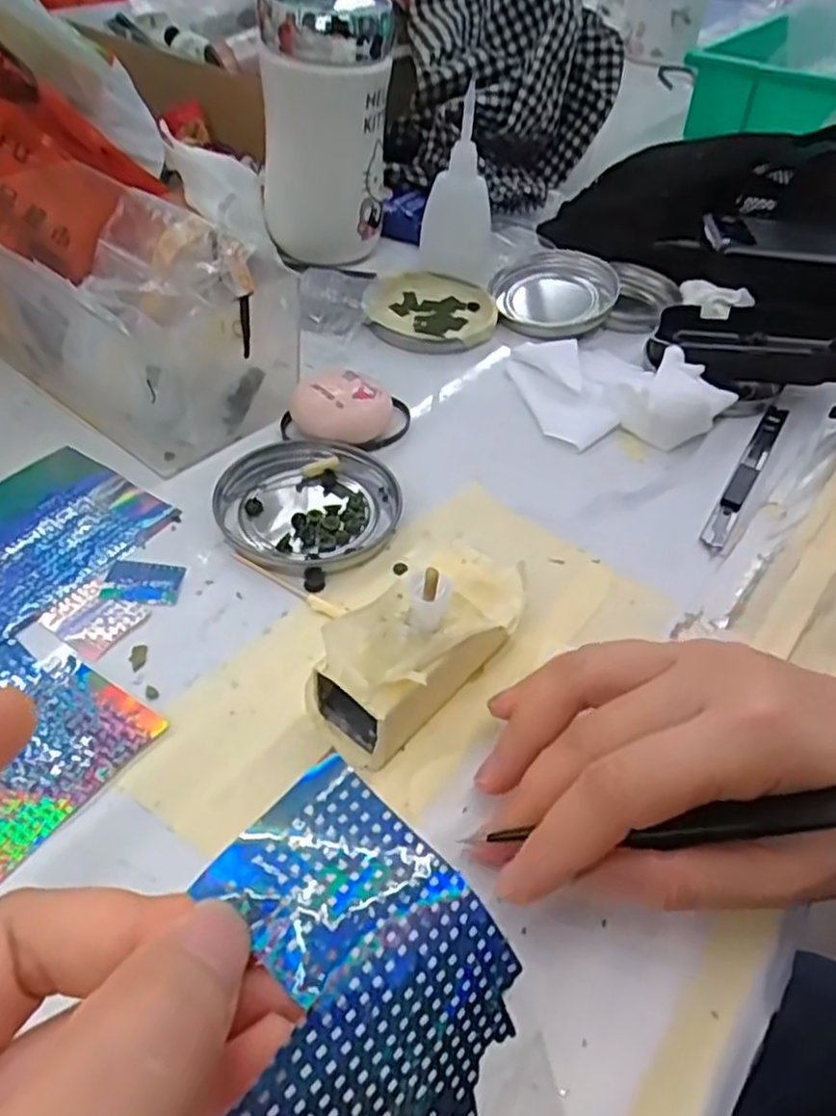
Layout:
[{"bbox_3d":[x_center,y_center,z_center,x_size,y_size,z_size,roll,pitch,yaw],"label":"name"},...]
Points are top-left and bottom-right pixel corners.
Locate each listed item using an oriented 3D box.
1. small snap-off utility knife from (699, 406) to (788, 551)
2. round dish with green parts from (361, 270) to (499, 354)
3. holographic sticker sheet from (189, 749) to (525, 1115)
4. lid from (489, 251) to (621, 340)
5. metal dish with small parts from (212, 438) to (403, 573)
[{"bbox_3d":[0.164,-0.044,0.372,0.011,0.007,0.124,27,50,18],"label":"small snap-off utility knife"},{"bbox_3d":[0.007,-0.150,0.456,0.077,0.012,0.078,3,47,-3],"label":"round dish with green parts"},{"bbox_3d":[-0.012,0.082,0.135,0.061,0.022,0.069,-43,108,-39],"label":"holographic sticker sheet"},{"bbox_3d":[0.086,-0.168,0.470,0.077,0.016,0.078,3,47,-3],"label":"lid"},{"bbox_3d":[-0.049,-0.025,0.330,0.074,0.008,0.075,3,47,-3],"label":"metal dish with small parts"}]

